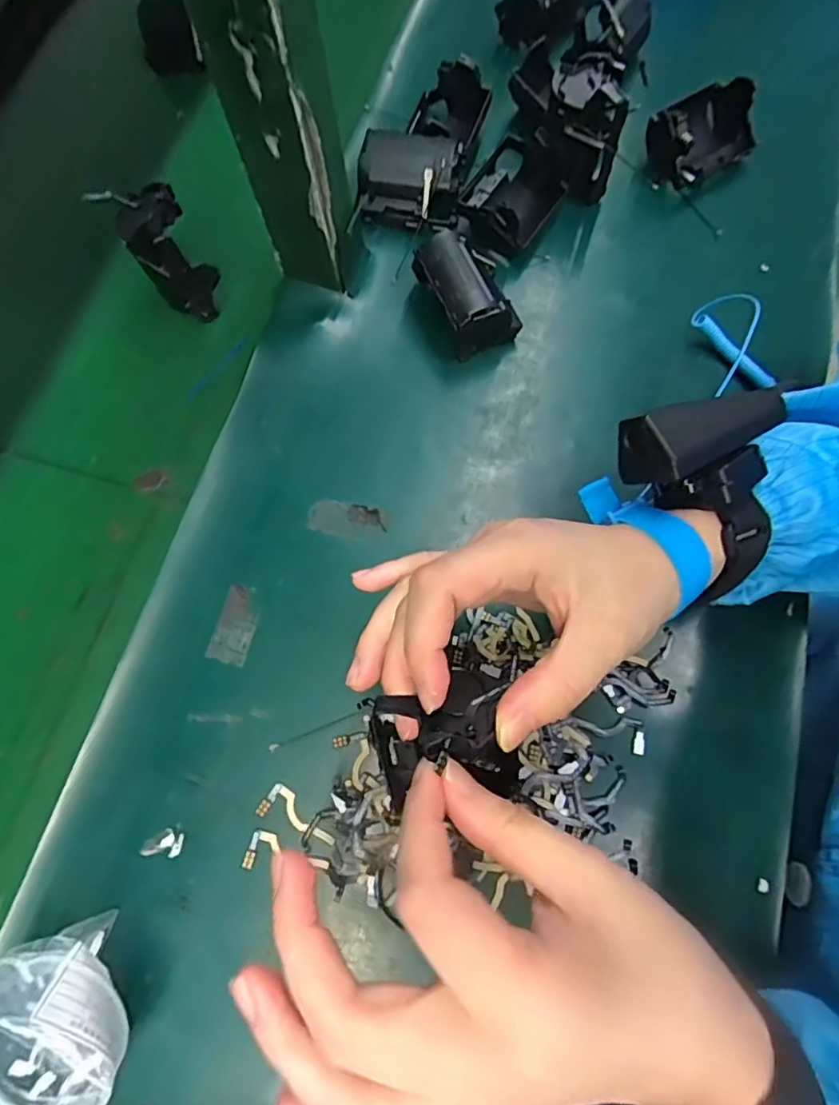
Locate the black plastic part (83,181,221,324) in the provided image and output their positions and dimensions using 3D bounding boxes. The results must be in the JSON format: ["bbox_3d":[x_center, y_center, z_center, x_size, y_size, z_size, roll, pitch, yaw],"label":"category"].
[{"bbox_3d":[-0.161,-0.193,0.368,0.041,0.070,0.065,-39,76,-11],"label":"black plastic part"}]

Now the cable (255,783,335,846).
[{"bbox_3d":[-0.061,0.132,0.293,0.042,0.004,0.017,18,74,8],"label":"cable"}]

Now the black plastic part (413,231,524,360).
[{"bbox_3d":[0.030,-0.164,0.363,0.049,0.047,0.069,-25,74,-7],"label":"black plastic part"}]

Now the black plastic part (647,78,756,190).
[{"bbox_3d":[0.201,-0.299,0.406,0.075,0.041,0.060,-27,74,-8],"label":"black plastic part"}]

